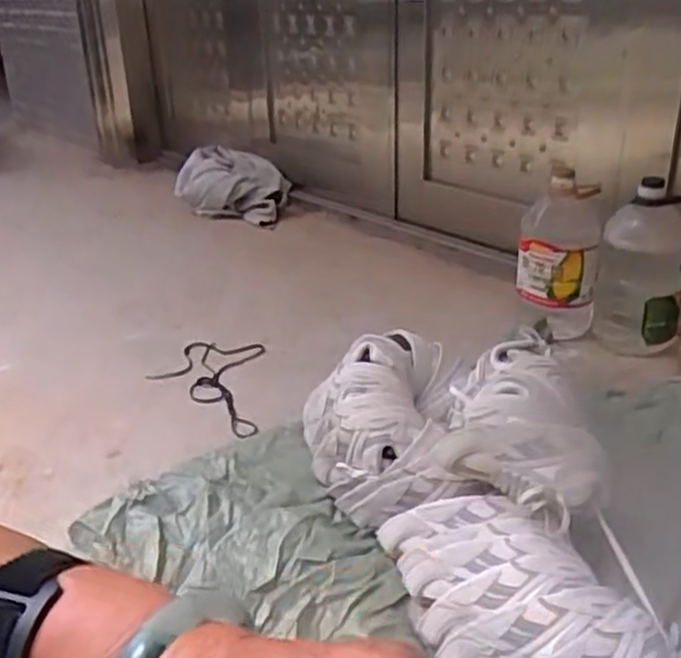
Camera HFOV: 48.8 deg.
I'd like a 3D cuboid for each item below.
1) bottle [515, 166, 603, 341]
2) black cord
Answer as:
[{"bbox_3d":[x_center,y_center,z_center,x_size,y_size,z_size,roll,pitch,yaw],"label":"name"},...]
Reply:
[{"bbox_3d":[0.452,-0.147,1.569,0.157,0.327,0.127,4,27,13],"label":"bottle"},{"bbox_3d":[-0.210,0.101,1.527,0.234,0.019,0.381,-25,34,-38],"label":"black cord"}]

